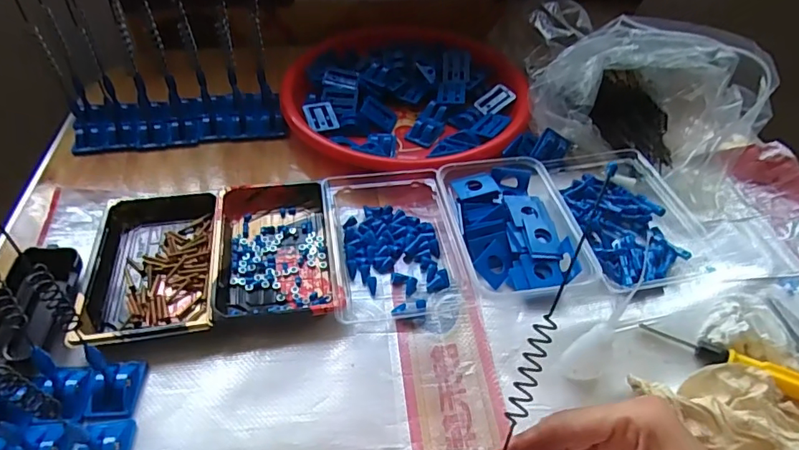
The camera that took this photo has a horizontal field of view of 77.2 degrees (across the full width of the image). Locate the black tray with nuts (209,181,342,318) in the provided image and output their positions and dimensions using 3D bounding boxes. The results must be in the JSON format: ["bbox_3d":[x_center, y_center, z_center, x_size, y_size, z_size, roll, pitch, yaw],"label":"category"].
[{"bbox_3d":[-0.115,0.019,0.465,0.102,0.024,0.162,-7,48,-8],"label":"black tray with nuts"}]

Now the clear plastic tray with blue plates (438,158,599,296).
[{"bbox_3d":[0.105,-0.003,0.483,0.114,0.032,0.155,-4,48,-6],"label":"clear plastic tray with blue plates"}]

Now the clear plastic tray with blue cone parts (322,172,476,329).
[{"bbox_3d":[-0.007,0.009,0.473,0.119,0.032,0.162,-6,48,-8],"label":"clear plastic tray with blue cone parts"}]

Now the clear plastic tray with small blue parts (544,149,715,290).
[{"bbox_3d":[0.227,-0.020,0.506,0.123,0.032,0.185,-5,48,-6],"label":"clear plastic tray with small blue parts"}]

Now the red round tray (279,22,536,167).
[{"bbox_3d":[0.008,-0.166,0.621,0.288,0.041,0.276,1,47,-1],"label":"red round tray"}]

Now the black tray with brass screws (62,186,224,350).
[{"bbox_3d":[-0.219,0.034,0.449,0.111,0.022,0.159,-6,48,-7],"label":"black tray with brass screws"}]

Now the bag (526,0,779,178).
[{"bbox_3d":[0.259,-0.165,0.581,0.180,0.110,0.270,-31,55,-27],"label":"bag"}]

